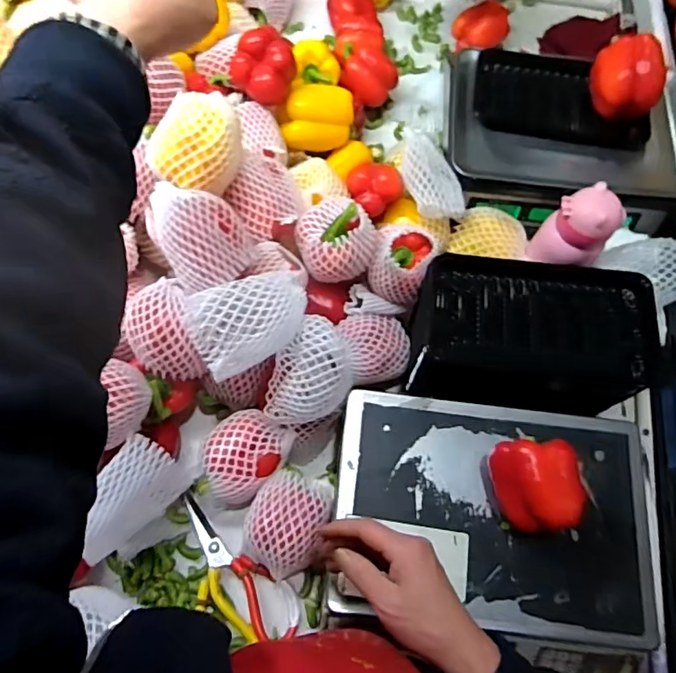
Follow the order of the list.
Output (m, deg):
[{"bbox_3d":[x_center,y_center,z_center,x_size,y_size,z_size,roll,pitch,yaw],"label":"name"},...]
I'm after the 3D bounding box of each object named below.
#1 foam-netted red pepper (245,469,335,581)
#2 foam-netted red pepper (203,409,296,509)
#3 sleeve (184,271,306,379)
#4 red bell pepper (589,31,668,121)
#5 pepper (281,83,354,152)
[{"bbox_3d":[-0.057,0.213,0.601,0.091,0.078,0.113,12,68,2],"label":"foam-netted red pepper"},{"bbox_3d":[-0.113,0.147,0.627,0.090,0.080,0.109,29,69,9],"label":"foam-netted red pepper"},{"bbox_3d":[-0.088,-0.020,0.545,0.126,0.067,0.090,-22,70,-11],"label":"sleeve"},{"bbox_3d":[0.385,-0.346,0.704,0.093,0.071,0.079,33,70,11],"label":"red bell pepper"},{"bbox_3d":[-0.028,-0.303,0.730,0.095,0.068,0.072,1,68,-2],"label":"pepper"}]

